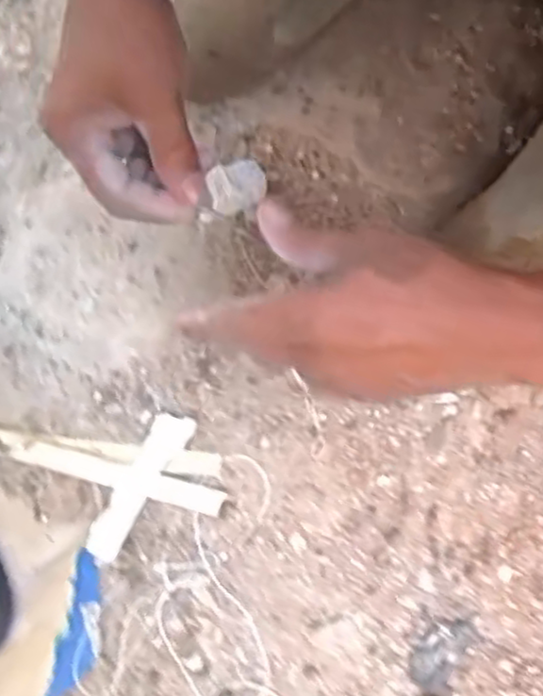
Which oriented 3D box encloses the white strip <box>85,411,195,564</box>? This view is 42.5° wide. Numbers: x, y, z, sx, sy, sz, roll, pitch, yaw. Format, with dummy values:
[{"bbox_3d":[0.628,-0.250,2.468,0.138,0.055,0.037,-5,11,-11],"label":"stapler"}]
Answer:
[{"bbox_3d":[-0.092,0.093,0.481,0.026,0.008,0.107,31,77,4],"label":"white strip"}]

